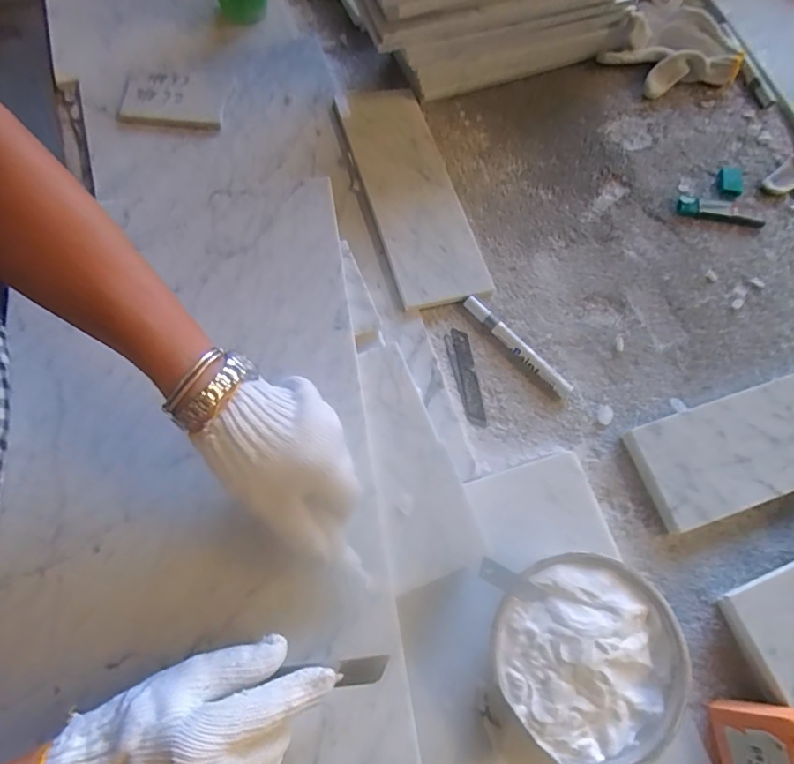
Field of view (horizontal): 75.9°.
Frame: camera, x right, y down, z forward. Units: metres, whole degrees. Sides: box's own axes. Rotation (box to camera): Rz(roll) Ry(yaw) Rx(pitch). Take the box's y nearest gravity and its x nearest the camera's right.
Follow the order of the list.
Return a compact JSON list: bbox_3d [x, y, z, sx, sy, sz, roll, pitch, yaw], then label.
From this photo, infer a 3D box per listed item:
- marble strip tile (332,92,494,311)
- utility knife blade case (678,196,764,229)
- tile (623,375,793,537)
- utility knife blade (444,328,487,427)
[{"bbox_3d":[0.015,-0.219,0.584,0.107,0.017,0.292,-16,73,-8],"label":"marble strip tile"},{"bbox_3d":[0.380,-0.200,0.596,0.098,0.013,0.026,11,72,1],"label":"utility knife blade case"},{"bbox_3d":[0.380,0.050,0.495,0.306,0.015,0.105,-18,74,-8],"label":"tile"},{"bbox_3d":[0.071,-0.005,0.524,0.023,0.004,0.106,-9,73,-5],"label":"utility knife blade"}]

